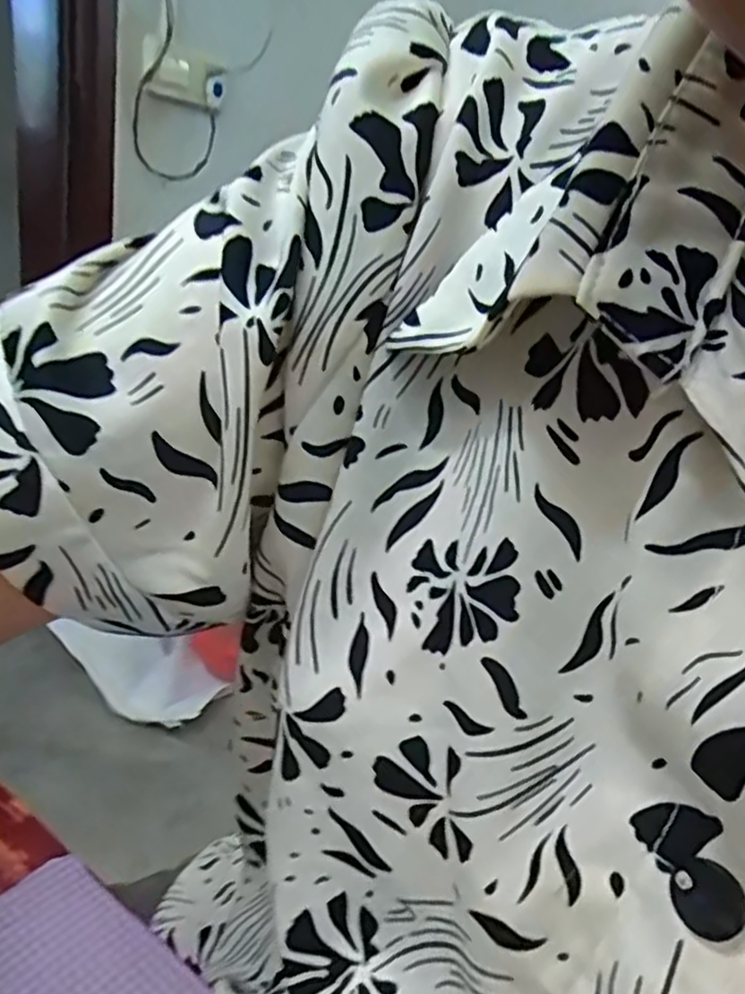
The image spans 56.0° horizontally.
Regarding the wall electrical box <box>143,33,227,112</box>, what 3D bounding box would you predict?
[{"bbox_3d":[-0.345,-0.770,1.281,0.047,0.077,0.148,24,31,32],"label":"wall electrical box"}]

